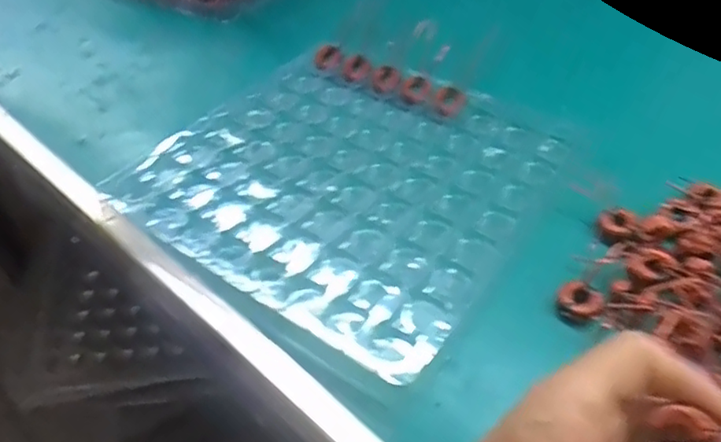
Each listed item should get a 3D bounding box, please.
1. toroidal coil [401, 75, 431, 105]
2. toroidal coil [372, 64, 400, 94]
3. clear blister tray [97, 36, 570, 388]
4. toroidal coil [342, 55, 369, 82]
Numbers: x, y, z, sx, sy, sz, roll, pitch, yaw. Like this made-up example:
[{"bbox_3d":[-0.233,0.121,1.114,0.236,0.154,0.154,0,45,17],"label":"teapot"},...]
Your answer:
[{"bbox_3d":[0.050,-0.119,0.560,0.026,0.014,0.027,2,46,6],"label":"toroidal coil"},{"bbox_3d":[0.024,-0.137,0.585,0.025,0.012,0.032,-5,46,-1],"label":"toroidal coil"},{"bbox_3d":[-0.013,-0.041,0.494,0.287,0.020,0.283,26,51,26],"label":"clear blister tray"},{"bbox_3d":[-0.004,-0.149,0.595,0.025,0.008,0.032,-6,46,-2],"label":"toroidal coil"}]

